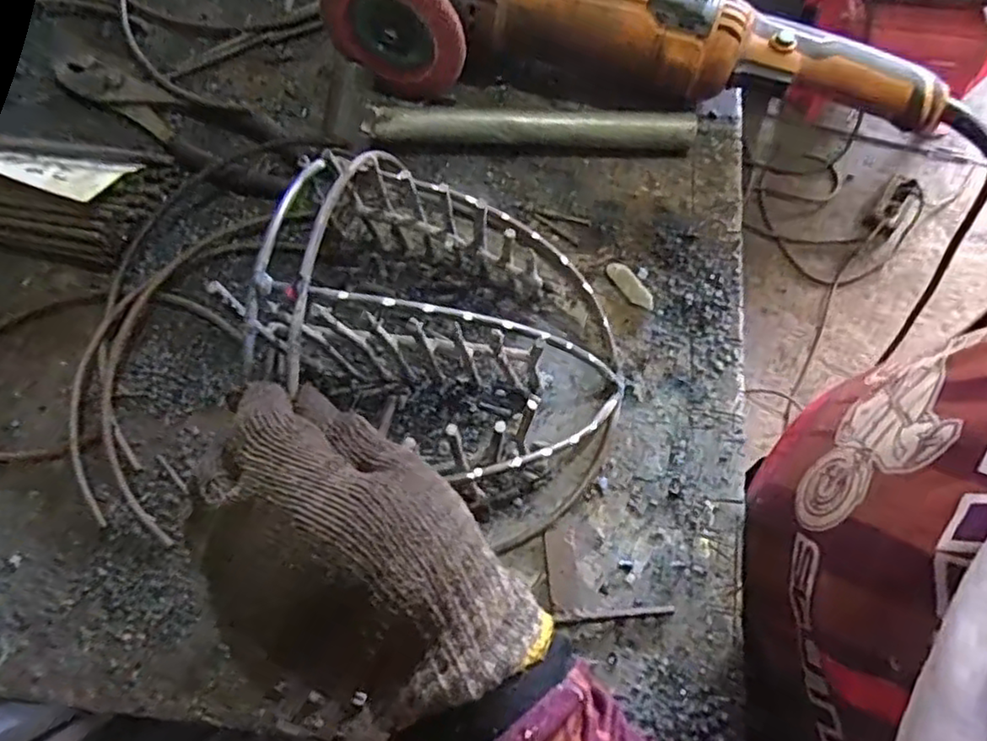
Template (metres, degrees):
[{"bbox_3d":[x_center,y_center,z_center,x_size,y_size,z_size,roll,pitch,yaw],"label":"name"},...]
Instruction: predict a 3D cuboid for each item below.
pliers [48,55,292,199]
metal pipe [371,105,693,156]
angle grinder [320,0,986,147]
[{"bbox_3d":[-0.224,-0.171,0.456,0.188,0.013,0.056,20,74,6],"label":"pliers"},{"bbox_3d":[0.024,-0.163,0.447,0.215,0.021,0.024,2,73,0],"label":"metal pipe"},{"bbox_3d":[0.112,-0.201,0.429,0.425,0.079,0.097,18,74,5],"label":"angle grinder"}]

